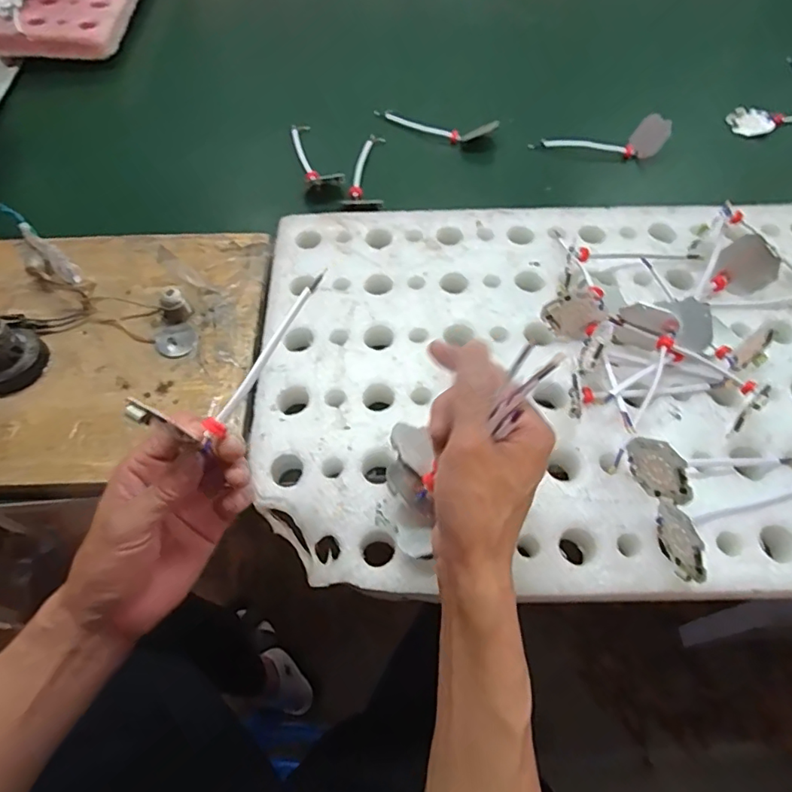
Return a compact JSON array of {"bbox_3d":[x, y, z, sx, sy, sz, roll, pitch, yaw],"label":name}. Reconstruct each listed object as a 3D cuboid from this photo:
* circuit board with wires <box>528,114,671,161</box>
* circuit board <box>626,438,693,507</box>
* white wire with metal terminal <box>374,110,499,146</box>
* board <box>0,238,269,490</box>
[{"bbox_3d":[0.248,-0.321,0.643,0.153,0.048,0.033,11,60,7],"label":"circuit board with wires"},{"bbox_3d":[0.183,0.051,0.367,0.005,0.045,0.043,-18,100,-24],"label":"circuit board"},{"bbox_3d":[0.047,-0.347,0.674,0.163,0.022,0.032,17,61,11],"label":"white wire with metal terminal"},{"bbox_3d":[-0.292,-0.045,0.480,0.323,0.022,0.266,-1,59,0],"label":"board"}]

